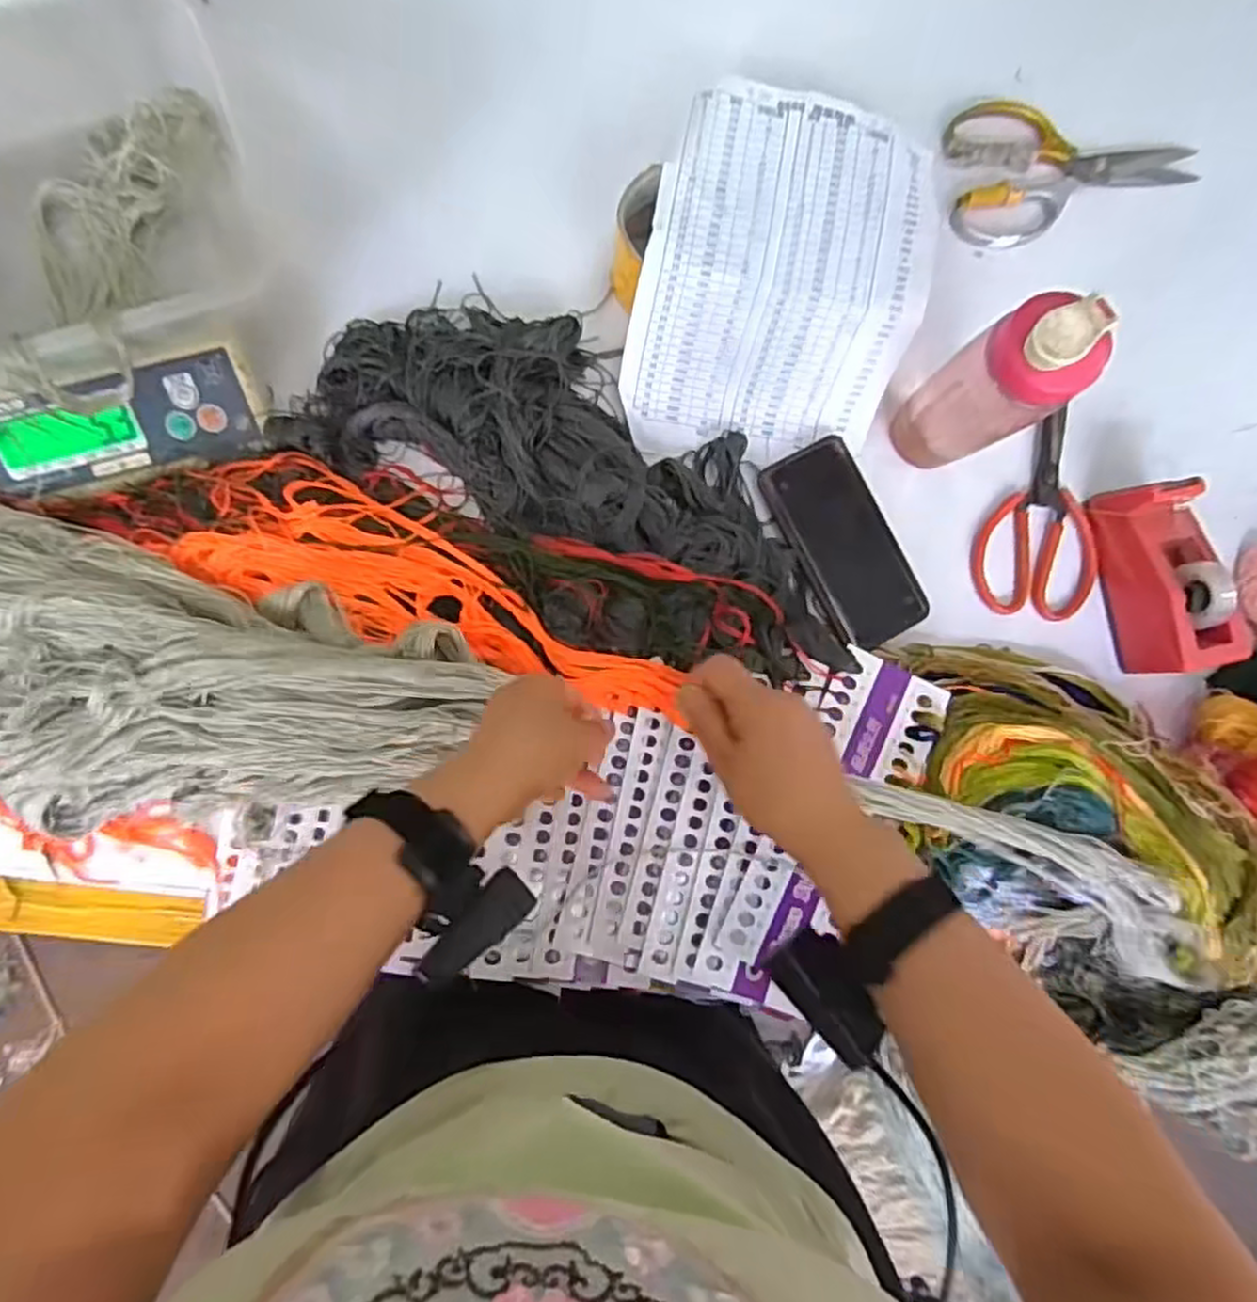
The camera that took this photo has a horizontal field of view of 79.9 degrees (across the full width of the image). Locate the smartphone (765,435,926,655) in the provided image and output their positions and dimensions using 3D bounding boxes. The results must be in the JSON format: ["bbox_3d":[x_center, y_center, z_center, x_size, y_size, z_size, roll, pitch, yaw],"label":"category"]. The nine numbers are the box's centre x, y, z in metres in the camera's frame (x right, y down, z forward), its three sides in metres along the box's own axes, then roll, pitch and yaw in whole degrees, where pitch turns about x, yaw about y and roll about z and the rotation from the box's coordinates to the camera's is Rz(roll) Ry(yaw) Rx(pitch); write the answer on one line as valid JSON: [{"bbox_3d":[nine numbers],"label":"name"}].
[{"bbox_3d":[0.176,-0.086,0.611,0.077,0.017,0.167,-28,90,-5],"label":"smartphone"}]

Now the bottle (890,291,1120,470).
[{"bbox_3d":[0.249,-0.179,0.527,0.051,0.198,0.064,-35,91,-5],"label":"bottle"}]

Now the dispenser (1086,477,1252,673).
[{"bbox_3d":[0.429,-0.058,0.598,0.062,0.068,0.151,-17,89,-5],"label":"dispenser"}]

